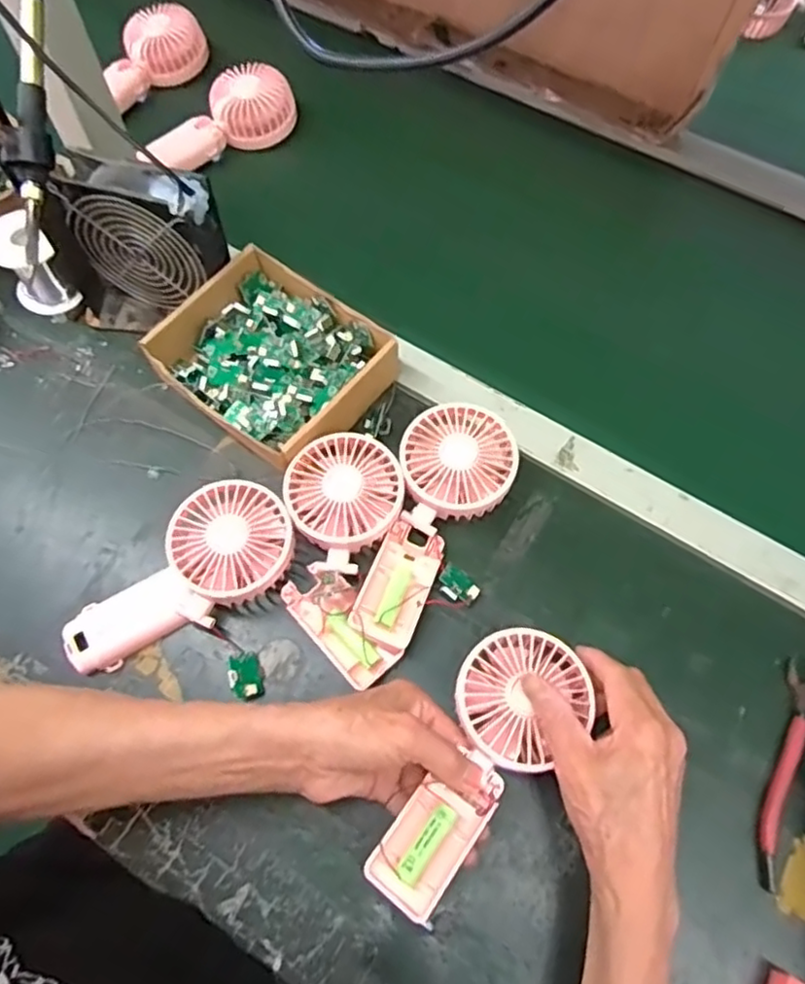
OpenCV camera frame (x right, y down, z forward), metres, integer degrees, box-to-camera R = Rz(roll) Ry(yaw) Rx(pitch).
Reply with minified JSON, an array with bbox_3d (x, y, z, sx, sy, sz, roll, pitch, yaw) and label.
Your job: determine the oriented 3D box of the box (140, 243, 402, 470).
[{"bbox_3d":[-0.107,-0.109,0.548,0.165,0.052,0.146,37,70,16],"label":"box"}]

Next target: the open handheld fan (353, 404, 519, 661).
[{"bbox_3d":[0.019,0.019,0.486,0.088,0.035,0.190,23,67,11],"label":"open handheld fan"}]

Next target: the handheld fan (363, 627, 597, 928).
[{"bbox_3d":[0.051,0.174,0.415,0.080,0.034,0.182,31,71,14],"label":"handheld fan"}]

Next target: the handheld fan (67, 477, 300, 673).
[{"bbox_3d":[-0.162,0.065,0.473,0.177,0.032,0.085,-39,70,-1],"label":"handheld fan"}]

